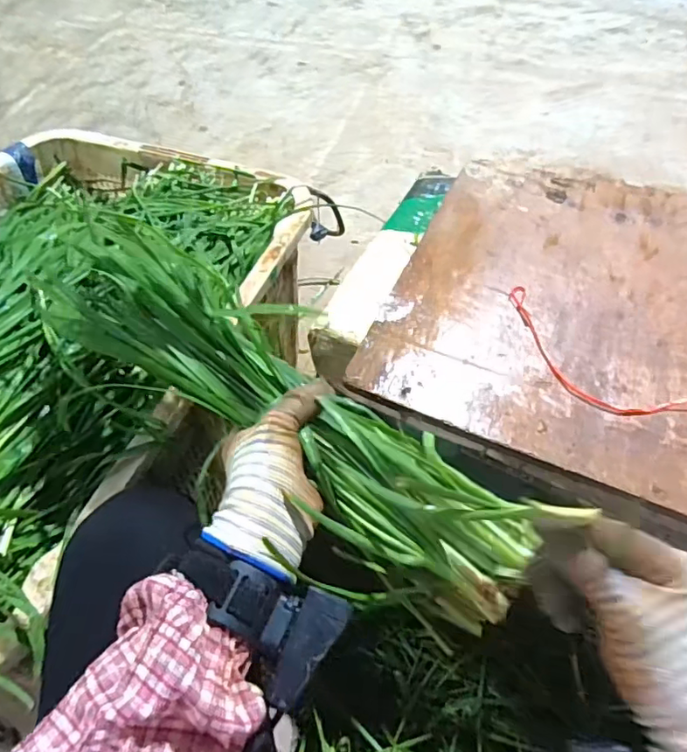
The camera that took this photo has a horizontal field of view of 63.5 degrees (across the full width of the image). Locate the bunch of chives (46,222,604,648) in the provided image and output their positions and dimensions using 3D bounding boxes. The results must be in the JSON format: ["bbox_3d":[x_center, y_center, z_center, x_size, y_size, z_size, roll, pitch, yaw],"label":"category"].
[{"bbox_3d":[-0.051,0.019,0.396,0.408,0.103,0.099,35,59,13],"label":"bunch of chives"}]

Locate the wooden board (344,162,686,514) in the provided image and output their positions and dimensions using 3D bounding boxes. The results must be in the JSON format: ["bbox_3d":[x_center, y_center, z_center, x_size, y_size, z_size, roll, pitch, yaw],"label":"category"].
[{"bbox_3d":[0.335,-0.078,0.594,0.511,0.012,0.470,21,55,14],"label":"wooden board"}]

